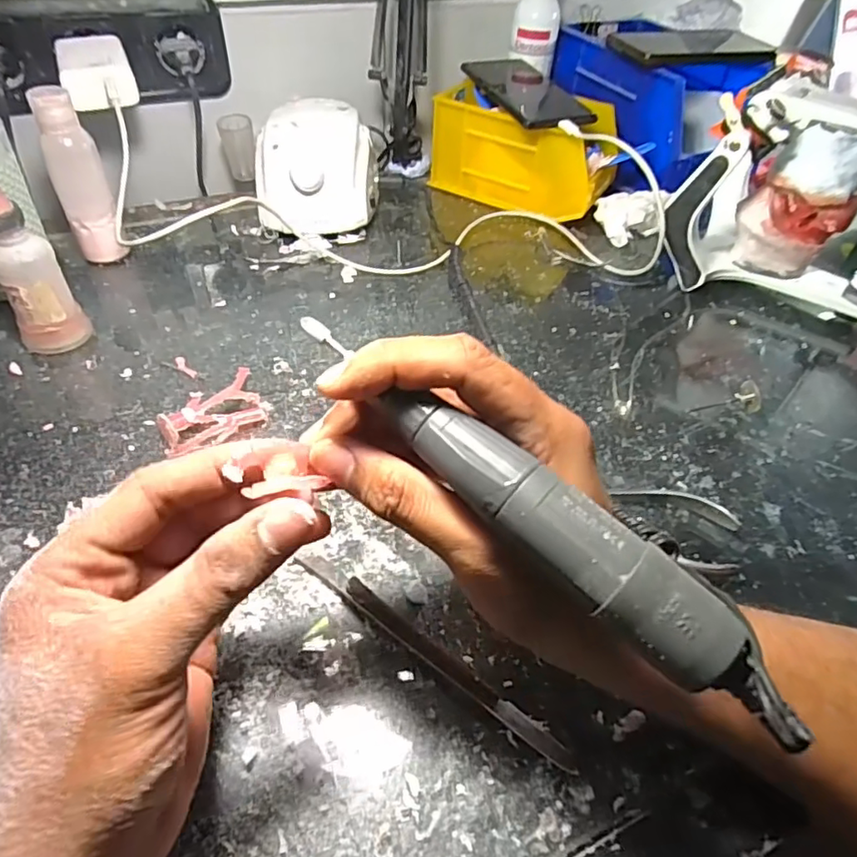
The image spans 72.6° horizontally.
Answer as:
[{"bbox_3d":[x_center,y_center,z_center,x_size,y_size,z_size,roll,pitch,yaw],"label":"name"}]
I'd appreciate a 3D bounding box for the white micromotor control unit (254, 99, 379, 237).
[{"bbox_3d":[-0.100,-0.237,0.538,0.105,0.080,0.128,0,47,-4],"label":"white micromotor control unit"}]

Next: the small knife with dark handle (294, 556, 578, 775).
[{"bbox_3d":[-0.001,0.104,0.274,0.155,0.011,0.012,30,52,22],"label":"small knife with dark handle"}]

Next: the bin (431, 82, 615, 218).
[{"bbox_3d":[0.099,-0.281,0.591,0.167,0.088,0.099,27,51,19],"label":"bin"}]

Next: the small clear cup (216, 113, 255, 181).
[{"bbox_3d":[-0.178,-0.262,0.549,0.030,0.054,0.025,-11,49,-14],"label":"small clear cup"}]

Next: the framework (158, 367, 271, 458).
[{"bbox_3d":[-0.135,-0.010,0.366,0.063,0.016,0.040,-23,53,-24],"label":"framework"}]

